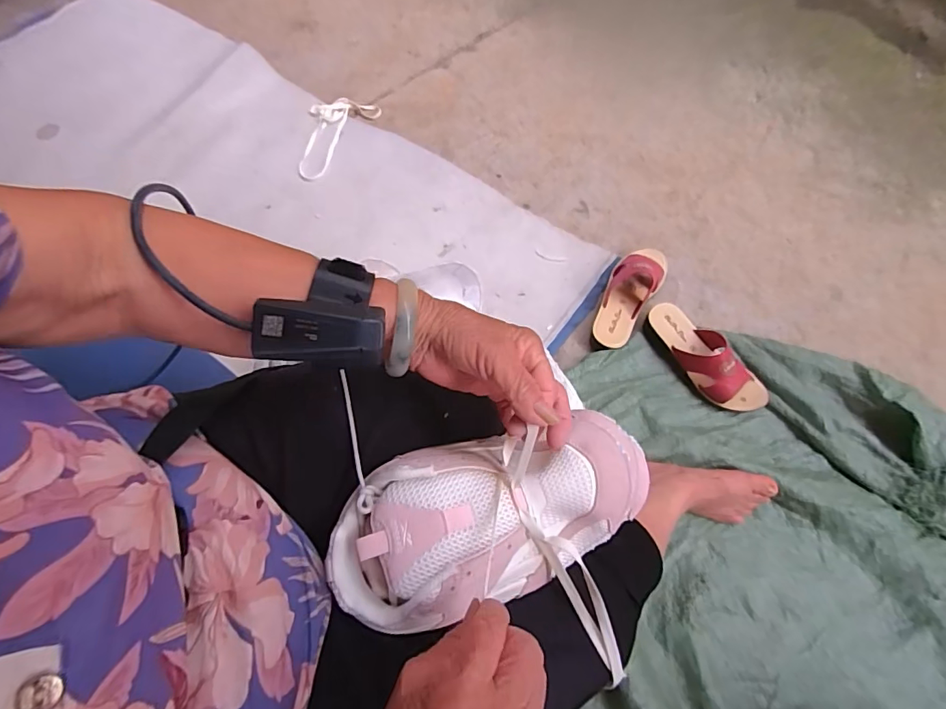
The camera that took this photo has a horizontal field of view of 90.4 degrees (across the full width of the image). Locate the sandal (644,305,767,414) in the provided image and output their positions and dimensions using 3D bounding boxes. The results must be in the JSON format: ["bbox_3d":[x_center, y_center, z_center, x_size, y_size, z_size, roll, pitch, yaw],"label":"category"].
[{"bbox_3d":[0.393,-0.001,0.789,0.090,0.065,0.231,-36,71,-10],"label":"sandal"}]

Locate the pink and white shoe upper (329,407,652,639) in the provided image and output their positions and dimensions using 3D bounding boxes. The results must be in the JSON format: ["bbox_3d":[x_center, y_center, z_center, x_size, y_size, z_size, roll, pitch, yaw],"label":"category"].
[{"bbox_3d":[0.014,0.123,0.361,0.243,0.059,0.112,-17,68,-9],"label":"pink and white shoe upper"}]

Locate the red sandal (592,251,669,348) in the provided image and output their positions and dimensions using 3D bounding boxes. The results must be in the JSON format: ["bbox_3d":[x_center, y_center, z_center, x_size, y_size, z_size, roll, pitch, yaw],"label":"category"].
[{"bbox_3d":[0.276,-0.110,0.844,0.086,0.064,0.228,32,74,14],"label":"red sandal"}]

